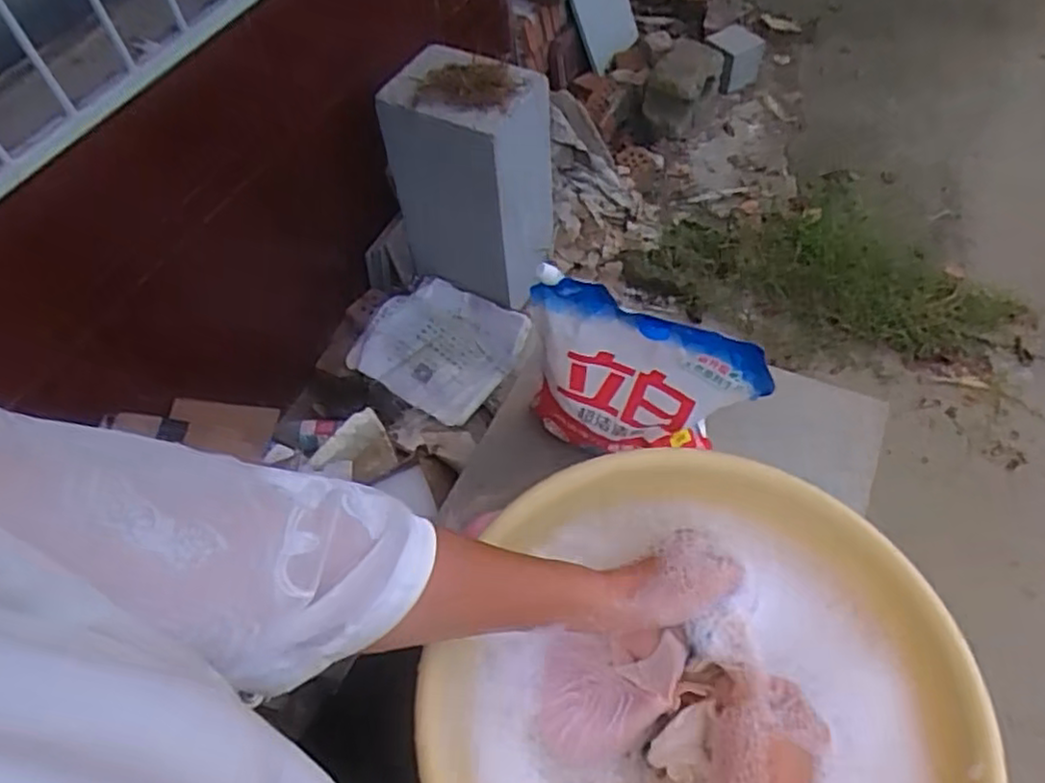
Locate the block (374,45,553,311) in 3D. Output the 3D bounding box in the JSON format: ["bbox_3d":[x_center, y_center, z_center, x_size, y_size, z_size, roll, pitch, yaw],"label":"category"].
[{"bbox_3d":[-0.116,-0.481,1.644,0.323,0.578,0.197,20,63,24],"label":"block"}]

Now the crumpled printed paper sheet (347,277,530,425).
[{"bbox_3d":[-0.207,-0.120,1.801,0.349,0.031,0.329,29,73,3],"label":"crumpled printed paper sheet"}]

